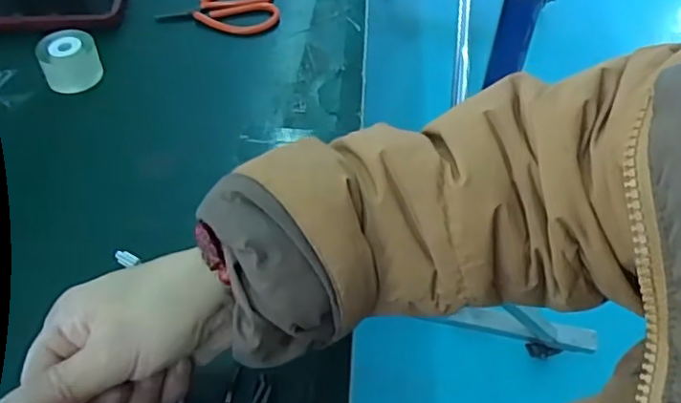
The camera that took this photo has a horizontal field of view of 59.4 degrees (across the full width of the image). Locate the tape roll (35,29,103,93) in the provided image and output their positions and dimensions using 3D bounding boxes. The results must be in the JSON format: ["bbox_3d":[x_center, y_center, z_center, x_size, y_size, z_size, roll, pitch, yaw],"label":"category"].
[{"bbox_3d":[-0.237,-0.126,0.523,0.046,0.031,0.046,-18,54,-13],"label":"tape roll"}]

